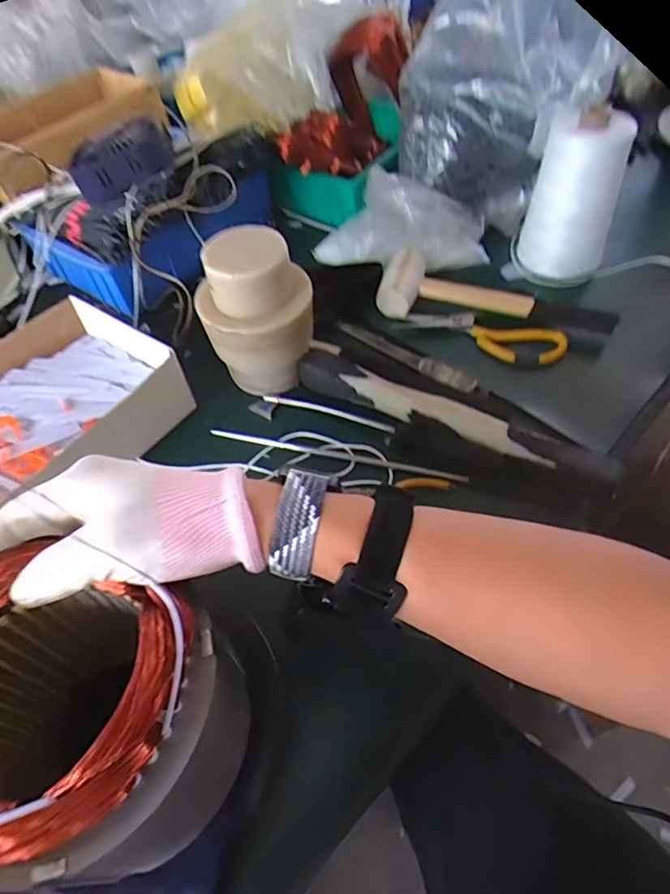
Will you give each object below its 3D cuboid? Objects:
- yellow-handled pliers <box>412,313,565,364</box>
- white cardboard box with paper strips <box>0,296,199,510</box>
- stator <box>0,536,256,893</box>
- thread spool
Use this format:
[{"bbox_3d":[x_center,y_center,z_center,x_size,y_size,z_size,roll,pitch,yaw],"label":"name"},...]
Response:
[{"bbox_3d":[0.166,-0.129,0.588,0.173,0.015,0.056,12,56,13],"label":"yellow-handled pliers"},{"bbox_3d":[-0.289,-0.033,0.525,0.198,0.060,0.265,35,63,25],"label":"white cardboard box with paper strips"},{"bbox_3d":[-0.138,0.141,0.285,0.136,0.128,0.130,20,58,18],"label":"stator"},{"bbox_3d":[0.269,-0.274,0.616,0.098,0.186,0.107,12,56,12],"label":"thread spool"}]

